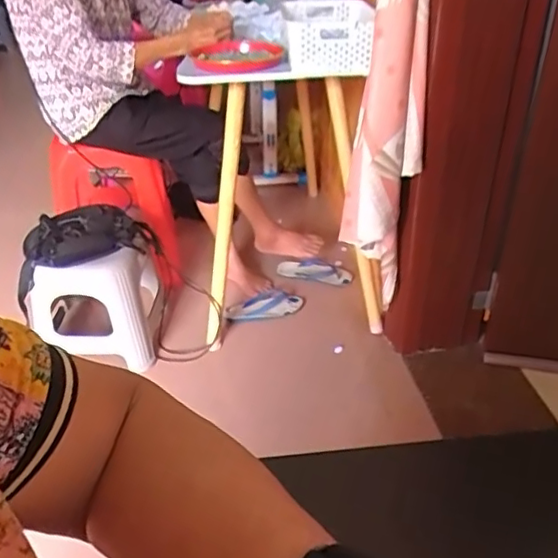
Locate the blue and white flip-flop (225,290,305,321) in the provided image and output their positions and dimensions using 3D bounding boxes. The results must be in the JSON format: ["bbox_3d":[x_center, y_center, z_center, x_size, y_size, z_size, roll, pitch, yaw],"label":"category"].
[{"bbox_3d":[-0.038,0.087,1.817,0.242,0.047,0.108,-12,36,-15],"label":"blue and white flip-flop"}]

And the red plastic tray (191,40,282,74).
[{"bbox_3d":[-0.098,-0.524,1.388,0.207,0.043,0.207,-1,34,0],"label":"red plastic tray"}]

